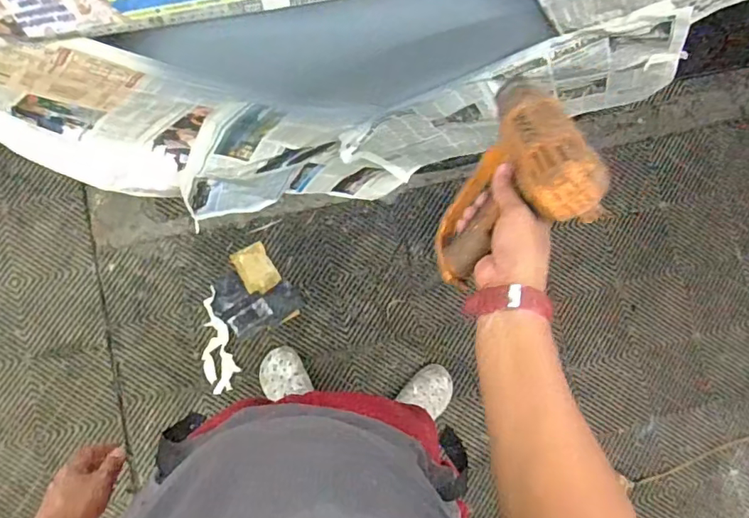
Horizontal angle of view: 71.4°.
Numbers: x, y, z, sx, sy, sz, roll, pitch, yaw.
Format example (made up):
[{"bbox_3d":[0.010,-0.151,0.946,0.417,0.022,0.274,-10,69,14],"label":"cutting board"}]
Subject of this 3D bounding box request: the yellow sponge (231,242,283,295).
[{"bbox_3d":[-0.326,0.029,1.434,0.096,0.007,0.131,-29,89,-7],"label":"yellow sponge"}]

